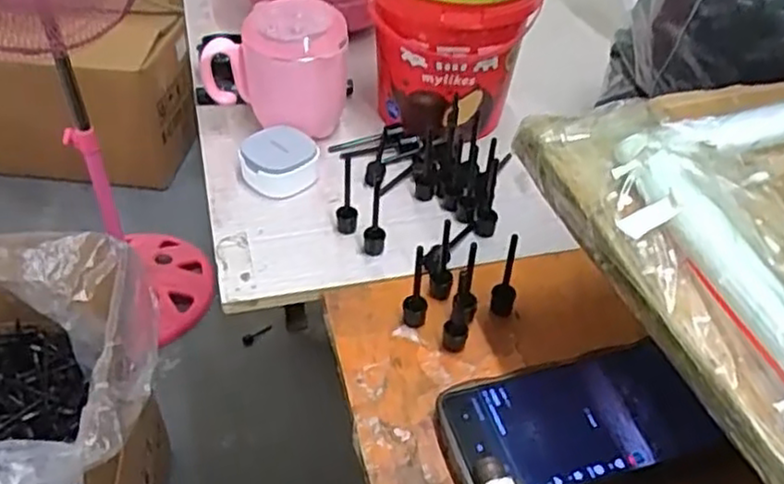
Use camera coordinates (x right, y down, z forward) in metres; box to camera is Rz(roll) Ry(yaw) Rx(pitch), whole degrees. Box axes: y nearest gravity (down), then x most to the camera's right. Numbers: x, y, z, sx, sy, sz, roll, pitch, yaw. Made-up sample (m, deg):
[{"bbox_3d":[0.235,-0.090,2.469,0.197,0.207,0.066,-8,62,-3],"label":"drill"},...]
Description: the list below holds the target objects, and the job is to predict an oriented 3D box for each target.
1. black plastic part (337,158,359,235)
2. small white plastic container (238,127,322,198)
[{"bbox_3d":[-0.031,-0.030,0.493,0.014,0.052,0.018,1,43,-2],"label":"black plastic part"},{"bbox_3d":[-0.086,-0.059,0.539,0.056,0.036,0.046,17,45,13],"label":"small white plastic container"}]

